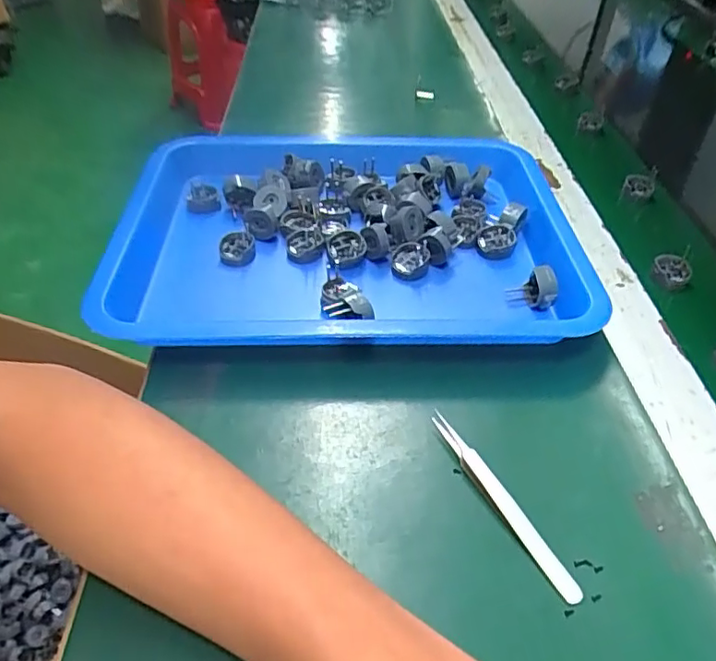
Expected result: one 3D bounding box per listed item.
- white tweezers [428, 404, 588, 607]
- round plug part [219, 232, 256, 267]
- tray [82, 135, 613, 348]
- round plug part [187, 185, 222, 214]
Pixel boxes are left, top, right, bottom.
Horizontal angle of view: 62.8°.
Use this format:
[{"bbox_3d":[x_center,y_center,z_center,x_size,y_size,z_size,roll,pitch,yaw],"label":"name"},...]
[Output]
[{"bbox_3d":[0.070,0.084,0.298,0.010,0.011,0.115,-19,47,-21],"label":"white tweezers"},{"bbox_3d":[-0.091,-0.061,0.444,0.027,0.010,0.027,28,81,15],"label":"round plug part"},{"bbox_3d":[-0.009,-0.077,0.448,0.331,0.035,0.255,-1,43,-2],"label":"tray"},{"bbox_3d":[-0.130,-0.111,0.492,0.027,0.015,0.024,-10,44,-12],"label":"round plug part"}]

